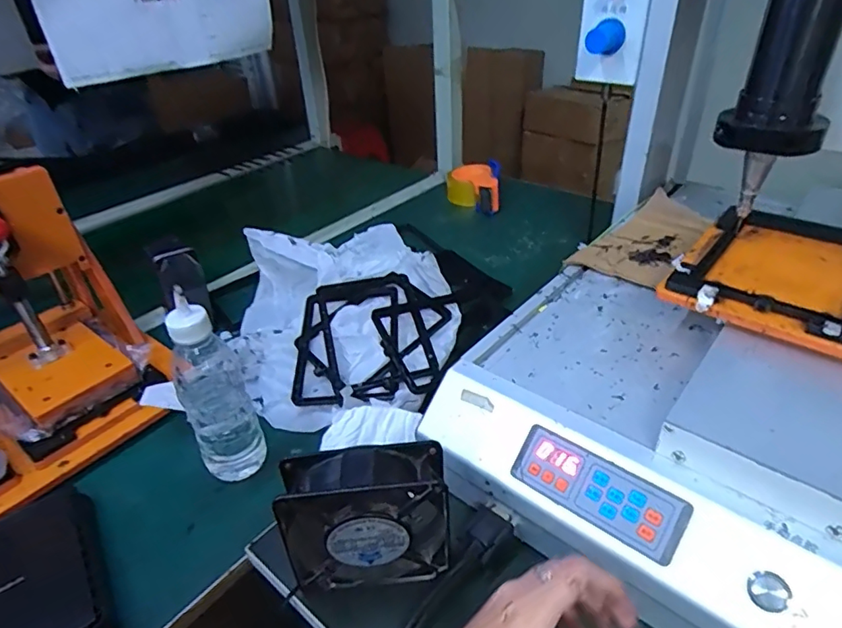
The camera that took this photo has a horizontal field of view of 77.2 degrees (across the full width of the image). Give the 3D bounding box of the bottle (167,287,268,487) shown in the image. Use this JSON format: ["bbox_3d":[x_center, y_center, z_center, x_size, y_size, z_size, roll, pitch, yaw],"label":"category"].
[{"bbox_3d":[-0.195,0.072,0.494,0.057,0.186,0.064,-26,41,-29],"label":"bottle"}]

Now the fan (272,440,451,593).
[{"bbox_3d":[-0.039,0.154,0.401,0.122,0.116,0.045,-5,35,-2],"label":"fan"}]

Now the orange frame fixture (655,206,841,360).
[{"bbox_3d":[0.324,-0.042,0.465,0.150,0.019,0.204,25,44,34],"label":"orange frame fixture"}]

